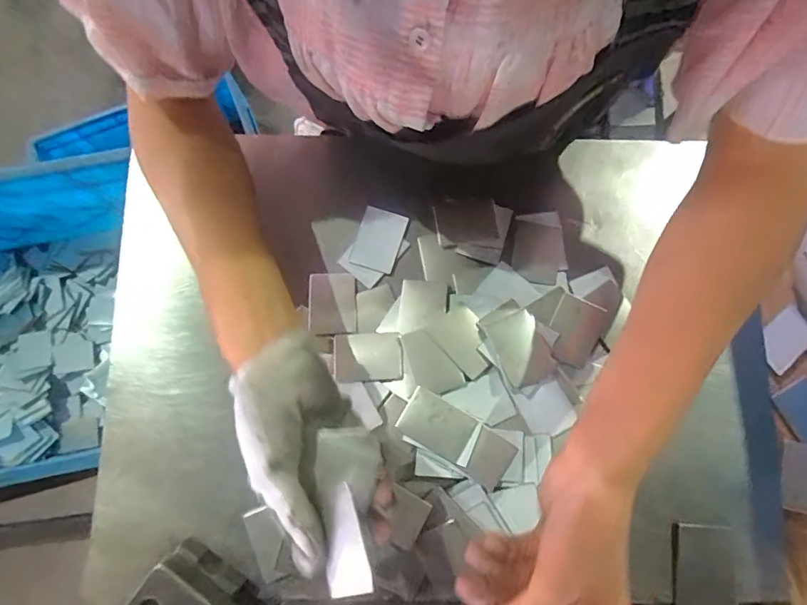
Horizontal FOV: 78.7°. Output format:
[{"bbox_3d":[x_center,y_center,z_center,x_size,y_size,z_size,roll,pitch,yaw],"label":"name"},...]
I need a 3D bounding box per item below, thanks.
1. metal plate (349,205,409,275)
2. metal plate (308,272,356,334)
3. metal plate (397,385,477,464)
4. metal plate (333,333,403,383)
[{"bbox_3d":[-0.019,-0.049,0.384,0.034,0.004,0.048,17,79,2],"label":"metal plate"},{"bbox_3d":[-0.054,0.000,0.374,0.035,0.004,0.048,-1,72,-3],"label":"metal plate"},{"bbox_3d":[0.023,0.084,0.343,0.048,0.004,0.033,31,80,5],"label":"metal plate"},{"bbox_3d":[-0.026,0.040,0.360,0.049,0.006,0.035,-2,79,-1],"label":"metal plate"}]

